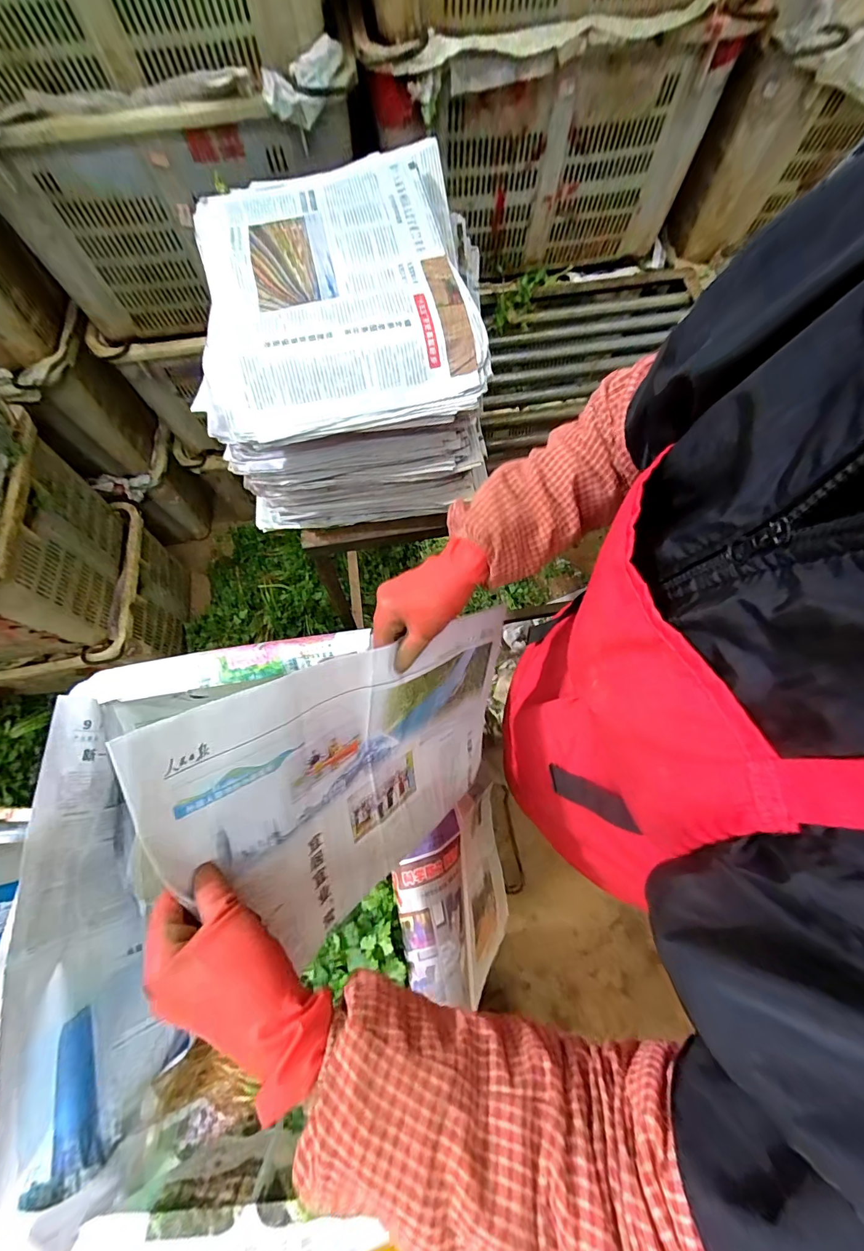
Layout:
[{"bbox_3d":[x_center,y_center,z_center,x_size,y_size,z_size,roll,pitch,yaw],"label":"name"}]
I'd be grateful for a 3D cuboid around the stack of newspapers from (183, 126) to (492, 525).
[{"bbox_3d":[-0.113,-0.383,0.592,0.330,0.243,0.412,-7,69,0],"label":"stack of newspapers"}]

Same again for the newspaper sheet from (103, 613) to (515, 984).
[{"bbox_3d":[-0.053,0.141,0.422,0.026,0.260,0.377,18,26,38],"label":"newspaper sheet"}]

